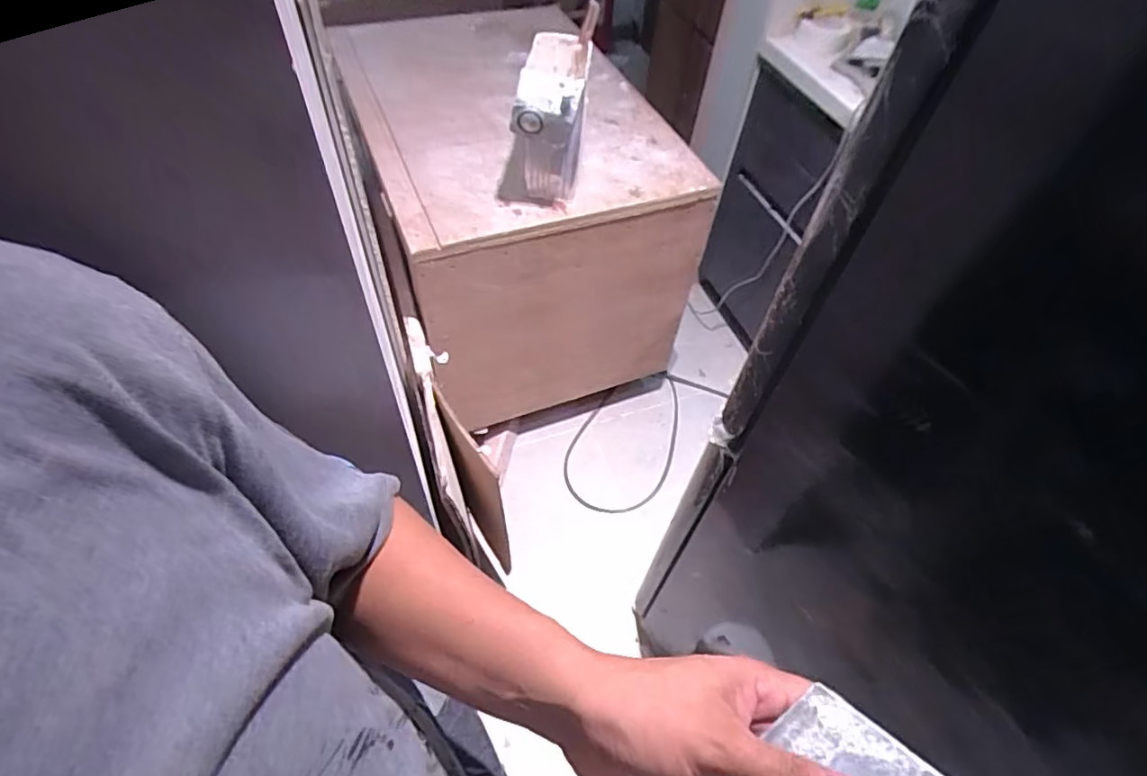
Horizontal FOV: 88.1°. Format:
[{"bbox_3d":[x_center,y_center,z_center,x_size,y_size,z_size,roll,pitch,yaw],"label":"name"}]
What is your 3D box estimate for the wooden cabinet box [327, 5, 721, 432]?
[{"bbox_3d":[-0.162,-0.479,1.612,0.672,0.600,0.910,-14,56,-14],"label":"wooden cabinet box"}]

